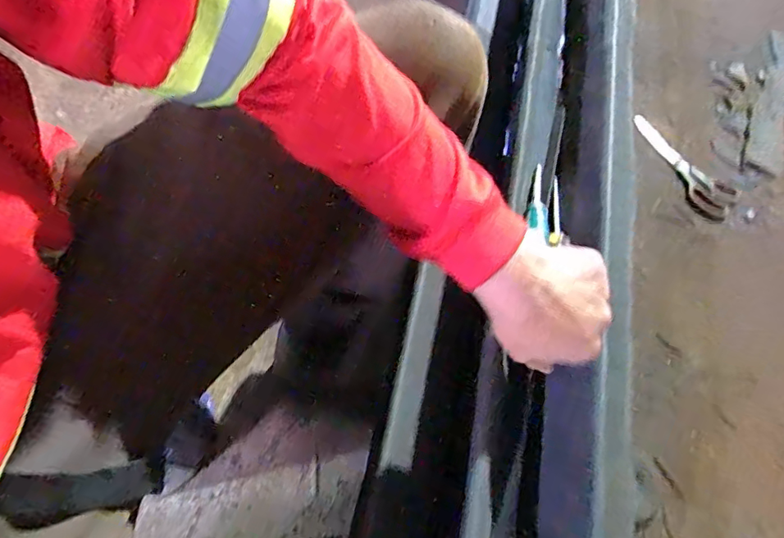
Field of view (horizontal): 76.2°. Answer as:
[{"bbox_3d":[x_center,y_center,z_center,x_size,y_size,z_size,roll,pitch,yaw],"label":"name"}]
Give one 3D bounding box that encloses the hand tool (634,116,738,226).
[{"bbox_3d":[0.490,-0.177,0.860,0.072,0.016,0.228,-32,68,-14],"label":"hand tool"}]

